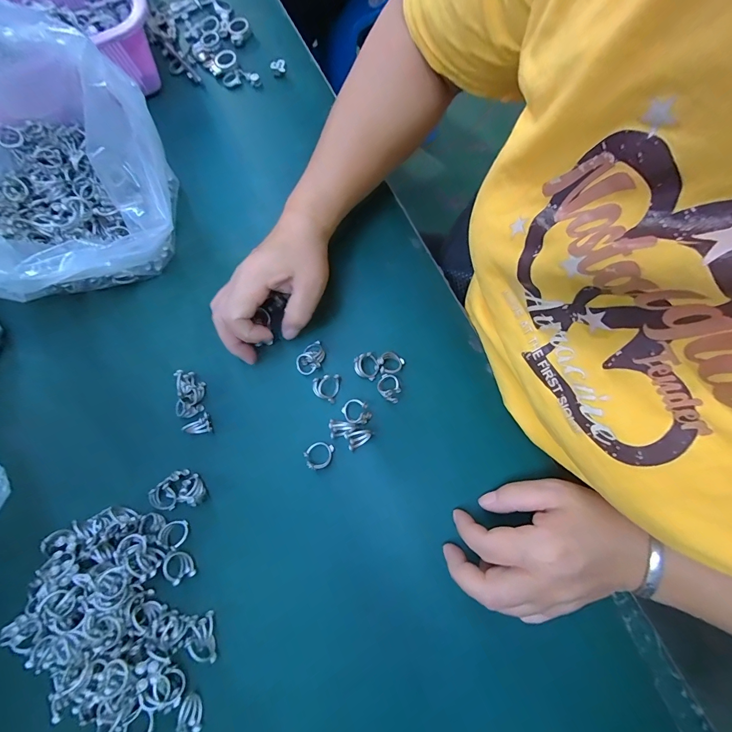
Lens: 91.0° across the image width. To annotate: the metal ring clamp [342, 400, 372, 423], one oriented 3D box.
[{"bbox_3d":[-0.008,0.039,0.308,0.021,0.011,0.024,-41,77,-9],"label":"metal ring clamp"}]

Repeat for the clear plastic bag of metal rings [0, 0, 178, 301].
[{"bbox_3d":[-0.265,-0.170,0.296,0.182,0.190,0.201,-29,76,-4],"label":"clear plastic bag of metal rings"}]

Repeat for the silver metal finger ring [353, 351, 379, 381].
[{"bbox_3d":[0.000,0.001,0.317,0.020,0.006,0.023,-18,75,-1],"label":"silver metal finger ring"}]

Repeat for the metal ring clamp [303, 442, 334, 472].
[{"bbox_3d":[-0.039,0.076,0.305,0.025,0.007,0.021,-18,75,-3],"label":"metal ring clamp"}]

